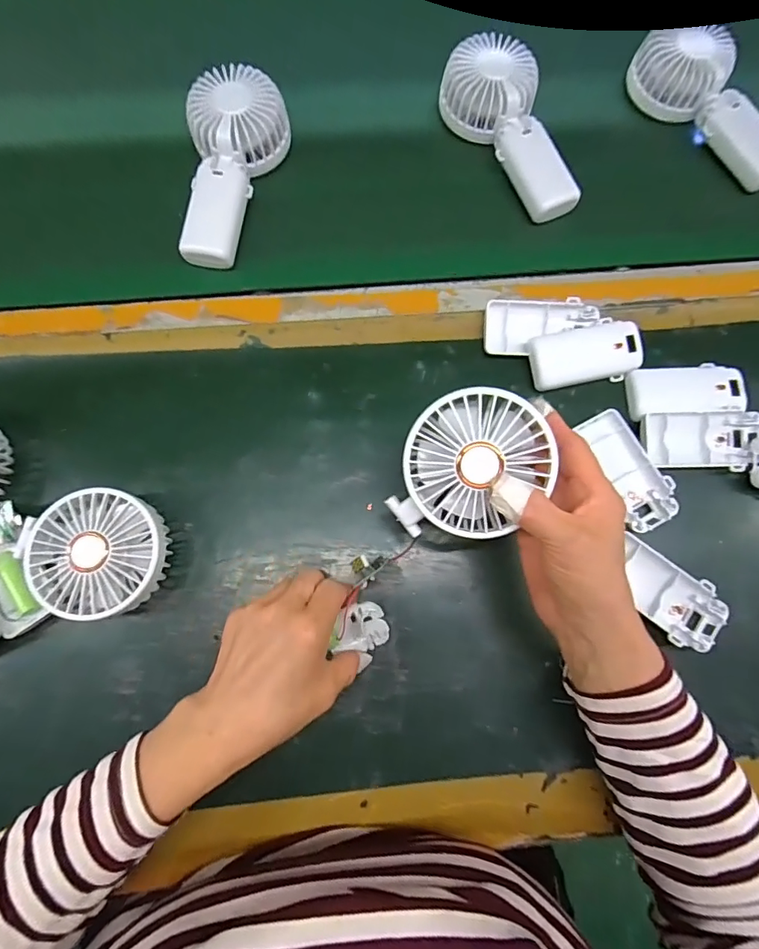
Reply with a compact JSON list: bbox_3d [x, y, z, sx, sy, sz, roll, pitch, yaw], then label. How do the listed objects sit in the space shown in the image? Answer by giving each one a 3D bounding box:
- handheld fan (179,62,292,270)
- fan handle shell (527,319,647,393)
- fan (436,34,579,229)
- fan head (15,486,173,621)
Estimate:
[{"bbox_3d":[-0.126,-0.264,0.414,0.080,0.046,0.172,2,76,-1],"label":"handheld fan"},{"bbox_3d":[0.168,-0.100,0.383,0.091,0.017,0.046,-11,77,-4],"label":"fan handle shell"},{"bbox_3d":[0.115,-0.311,0.433,0.085,0.052,0.170,-14,77,-5],"label":"fan"},{"bbox_3d":[-0.196,0.055,0.336,0.092,0.046,0.083,17,76,3],"label":"fan head"}]

